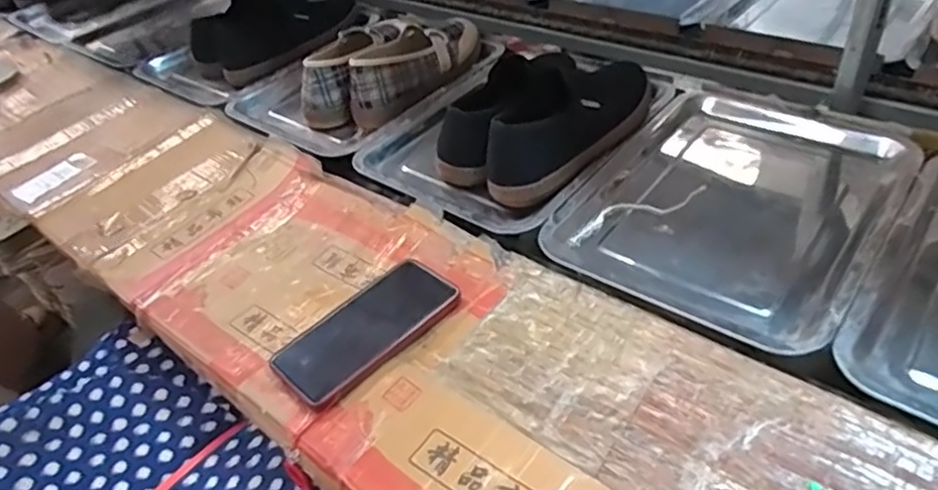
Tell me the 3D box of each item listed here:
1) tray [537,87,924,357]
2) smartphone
[{"bbox_3d":[0.268,-0.046,0.649,0.262,0.034,0.352,25,50,32],"label":"tray"},{"bbox_3d":[-0.088,0.071,0.565,0.162,0.009,0.085,-36,48,-29],"label":"smartphone"}]

